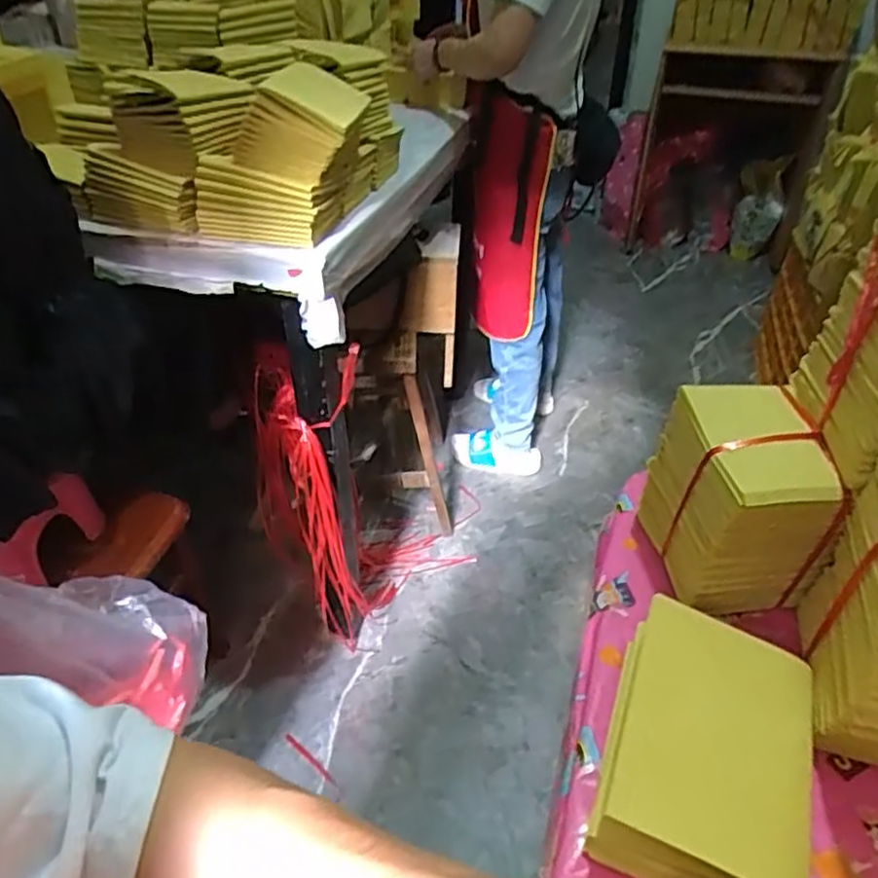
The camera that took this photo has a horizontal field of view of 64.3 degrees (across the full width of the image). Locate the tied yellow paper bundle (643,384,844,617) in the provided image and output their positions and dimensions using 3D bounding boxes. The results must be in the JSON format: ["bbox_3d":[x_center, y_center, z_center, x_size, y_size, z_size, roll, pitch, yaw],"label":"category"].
[{"bbox_3d":[0.231,0.048,0.546,0.089,0.140,0.119,-4,39,-5],"label":"tied yellow paper bundle"}]

